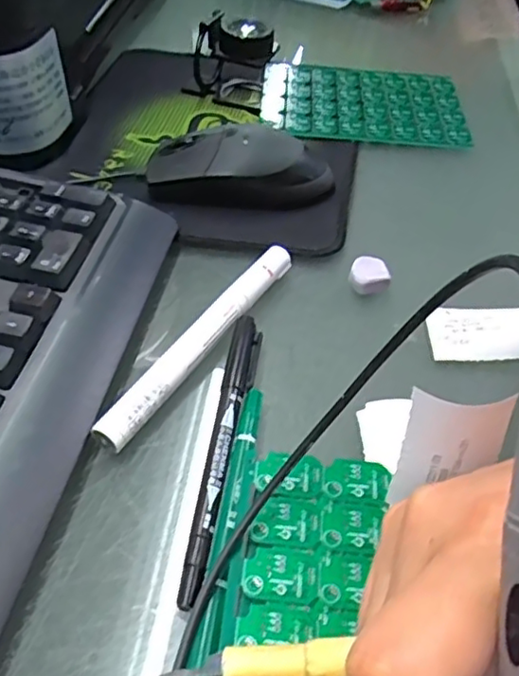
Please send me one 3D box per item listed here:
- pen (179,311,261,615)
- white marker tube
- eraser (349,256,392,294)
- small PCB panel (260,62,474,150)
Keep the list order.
[{"bbox_3d":[-0.014,0.043,0.264,0.012,0.011,0.139,7,47,5],"label":"pen"},{"bbox_3d":[-0.026,0.001,0.300,0.013,0.015,0.144,25,51,21],"label":"white marker tube"},{"bbox_3d":[0.060,-0.034,0.339,0.021,0.013,0.020,10,47,8],"label":"eraser"},{"bbox_3d":[0.078,-0.181,0.479,0.149,0.005,0.104,5,49,2],"label":"small PCB panel"}]

